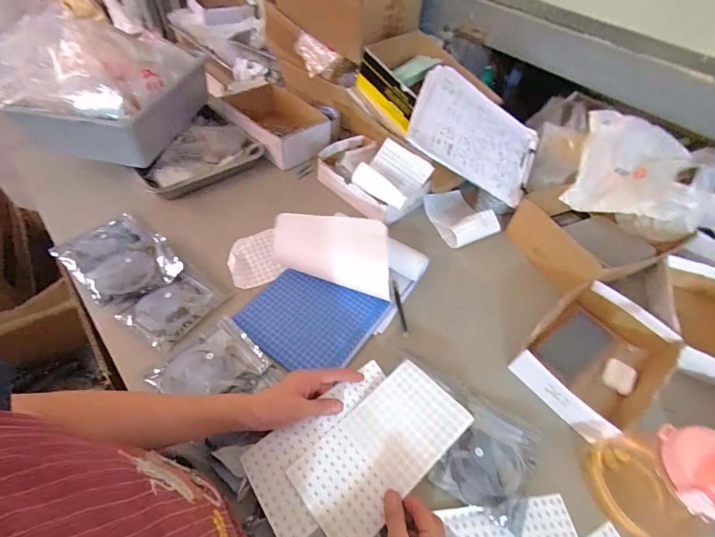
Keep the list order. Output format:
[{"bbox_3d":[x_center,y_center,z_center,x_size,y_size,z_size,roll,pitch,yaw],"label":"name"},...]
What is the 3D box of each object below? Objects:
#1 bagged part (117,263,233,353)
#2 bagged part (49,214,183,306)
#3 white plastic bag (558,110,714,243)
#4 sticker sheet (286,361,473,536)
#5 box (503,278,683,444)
[{"bbox_3d":[-0.312,0.064,0.597,0.119,0.010,0.144,31,55,18],"label":"bagged part"},{"bbox_3d":[-0.446,-0.021,0.642,0.222,0.020,0.144,34,56,21],"label":"bagged part"},{"bbox_3d":[0.603,-0.198,0.744,0.257,0.172,0.160,25,53,14],"label":"white plastic bag"},{"bbox_3d":[0.033,0.237,0.459,0.228,0.023,0.122,-37,57,-21],"label":"sticker sheet"},{"bbox_3d":[0.396,0.143,0.576,0.249,0.061,0.180,-33,61,-27],"label":"box"}]

